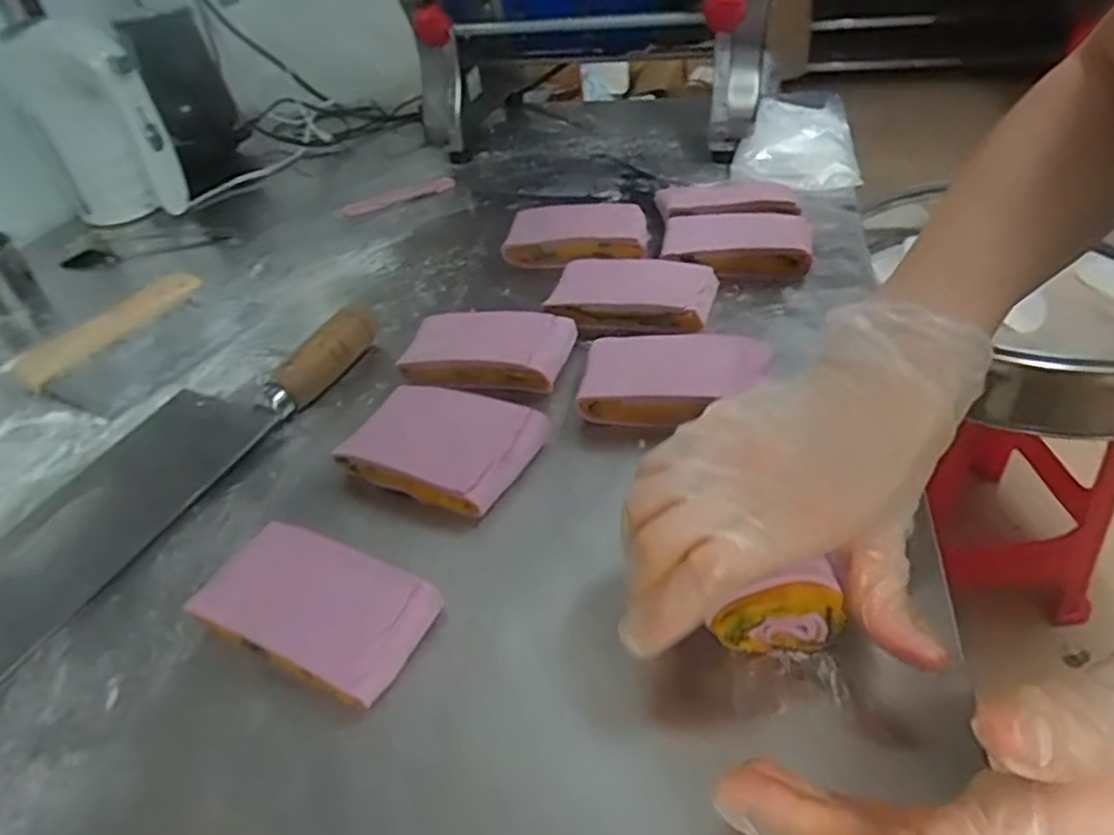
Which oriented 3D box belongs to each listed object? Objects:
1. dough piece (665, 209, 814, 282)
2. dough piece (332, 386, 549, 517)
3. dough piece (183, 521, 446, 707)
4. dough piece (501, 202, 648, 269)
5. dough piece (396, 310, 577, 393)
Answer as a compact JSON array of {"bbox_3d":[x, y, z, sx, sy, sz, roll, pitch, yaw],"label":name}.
[{"bbox_3d":[0.137,-0.132,0.543,0.106,0.026,0.070,-1,40,7],"label":"dough piece"},{"bbox_3d":[-0.063,0.017,0.399,0.103,0.024,0.069,14,44,23],"label":"dough piece"},{"bbox_3d":[-0.109,0.088,0.322,0.101,0.024,0.057,14,44,23],"label":"dough piece"},{"bbox_3d":[0.018,-0.149,0.586,0.109,0.031,0.074,3,41,11],"label":"dough piece"},{"bbox_3d":[-0.045,-0.043,0.467,0.106,0.026,0.063,2,41,10],"label":"dough piece"}]

